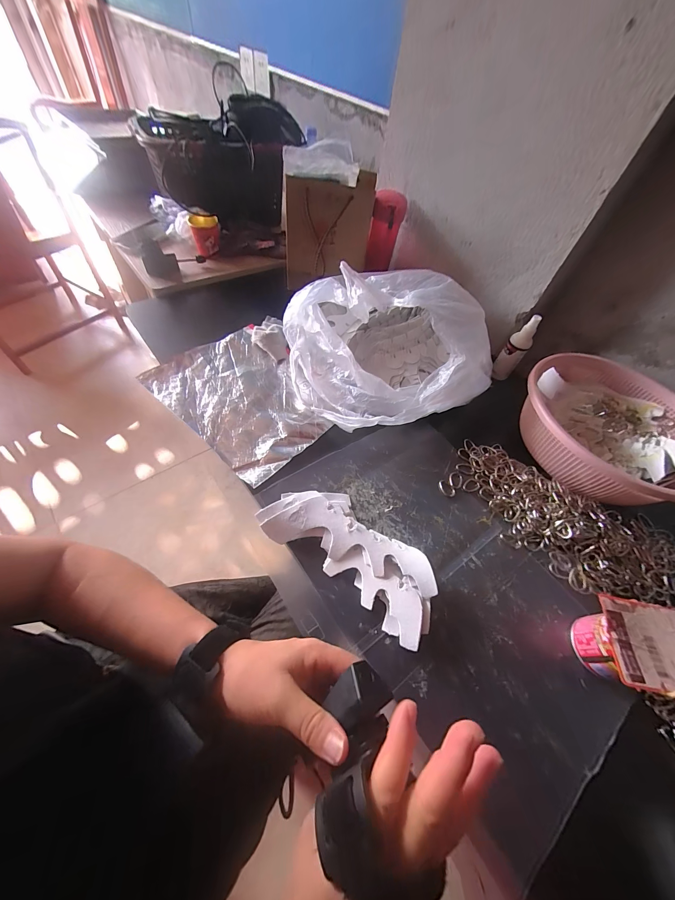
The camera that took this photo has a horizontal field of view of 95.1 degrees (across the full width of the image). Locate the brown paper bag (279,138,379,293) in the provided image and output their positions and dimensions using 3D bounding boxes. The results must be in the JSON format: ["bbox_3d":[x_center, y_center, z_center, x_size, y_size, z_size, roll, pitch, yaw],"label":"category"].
[{"bbox_3d":[-0.020,-0.467,0.640,0.178,0.234,0.086,-2,56,-9],"label":"brown paper bag"}]

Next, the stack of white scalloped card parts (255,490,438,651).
[{"bbox_3d":[0.018,0.123,0.390,0.229,0.032,0.098,34,58,16],"label":"stack of white scalloped card parts"}]

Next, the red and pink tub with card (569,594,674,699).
[{"bbox_3d":[0.317,0.216,0.335,0.098,0.076,0.081,12,54,1],"label":"red and pink tub with card"}]

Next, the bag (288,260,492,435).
[{"bbox_3d":[0.081,-0.203,0.531,0.322,0.147,0.324,-9,57,-14],"label":"bag"}]

